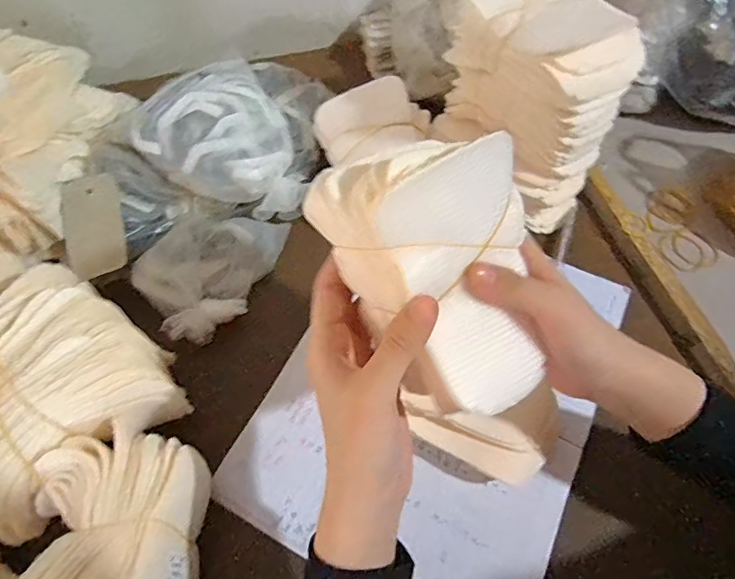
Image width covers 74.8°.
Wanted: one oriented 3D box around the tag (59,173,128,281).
[{"bbox_3d":[-0.255,-0.058,0.448,0.050,0.007,0.102,-17,73,-9],"label":"tag"}]

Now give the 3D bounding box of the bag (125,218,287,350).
[{"bbox_3d":[-0.149,-0.025,0.457,0.102,0.039,0.144,29,64,14],"label":"bag"}]

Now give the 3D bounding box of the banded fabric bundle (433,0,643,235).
[{"bbox_3d":[0.151,-0.173,0.449,0.098,0.191,0.154,-34,67,-18],"label":"banded fabric bundle"}]

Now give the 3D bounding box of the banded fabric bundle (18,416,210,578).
[{"bbox_3d":[-0.163,0.168,0.308,0.094,0.092,0.143,3,61,1],"label":"banded fabric bundle"}]

